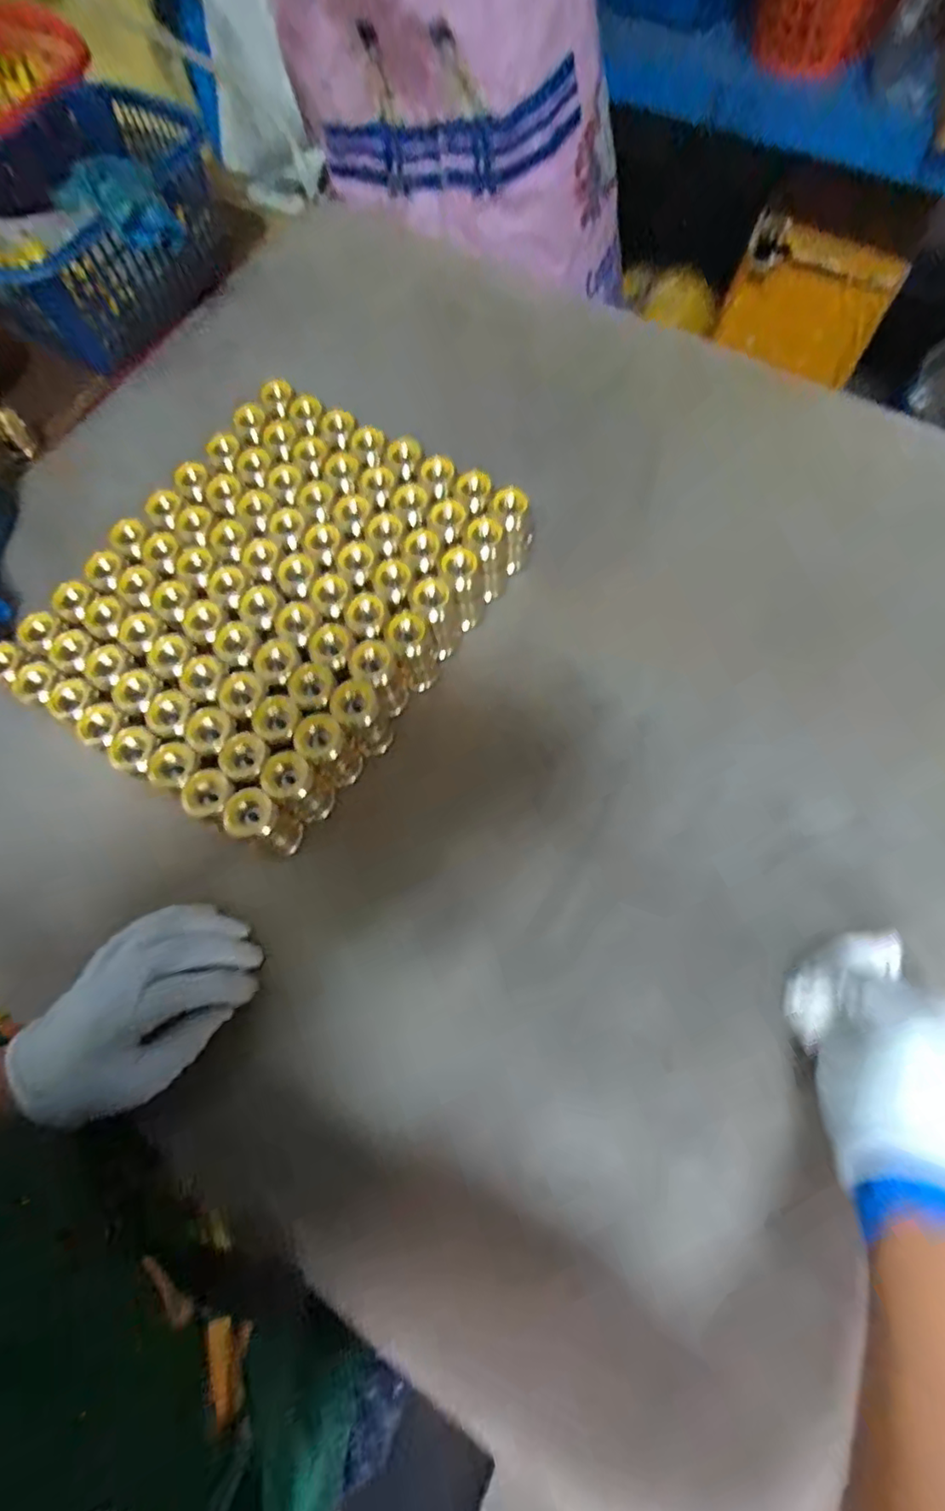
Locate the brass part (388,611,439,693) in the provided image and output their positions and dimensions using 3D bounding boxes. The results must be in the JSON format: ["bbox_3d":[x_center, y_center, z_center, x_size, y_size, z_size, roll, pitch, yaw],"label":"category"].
[{"bbox_3d":[-0.044,-0.076,0.450,0.027,0.059,0.034,-31,71,-9],"label":"brass part"}]

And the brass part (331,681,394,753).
[{"bbox_3d":[-0.078,-0.024,0.436,0.032,0.061,0.037,-26,71,-7],"label":"brass part"}]

